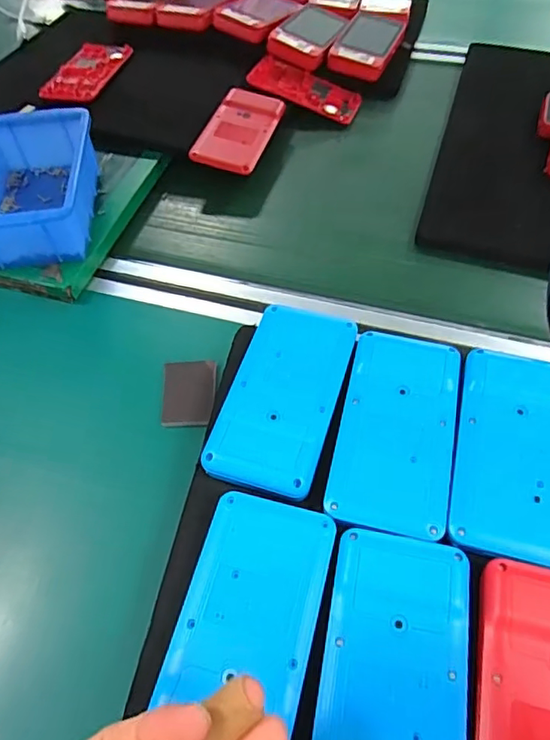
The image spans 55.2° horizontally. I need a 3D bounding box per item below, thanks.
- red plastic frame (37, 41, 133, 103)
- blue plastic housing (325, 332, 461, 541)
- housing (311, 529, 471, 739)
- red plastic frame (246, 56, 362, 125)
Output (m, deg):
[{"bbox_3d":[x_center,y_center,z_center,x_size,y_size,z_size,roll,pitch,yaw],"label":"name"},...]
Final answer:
[{"bbox_3d":[-0.201,-0.322,0.571,0.062,0.010,0.118,10,56,9],"label":"red plastic frame"},{"bbox_3d":[0.068,0.030,0.292,0.062,0.012,0.115,11,56,10],"label":"blue plastic housing"},{"bbox_3d":[0.052,0.132,0.227,0.062,0.012,0.117,9,56,8],"label":"housing"},{"bbox_3d":[0.033,-0.307,0.573,0.120,0.009,0.056,26,58,5],"label":"red plastic frame"}]

